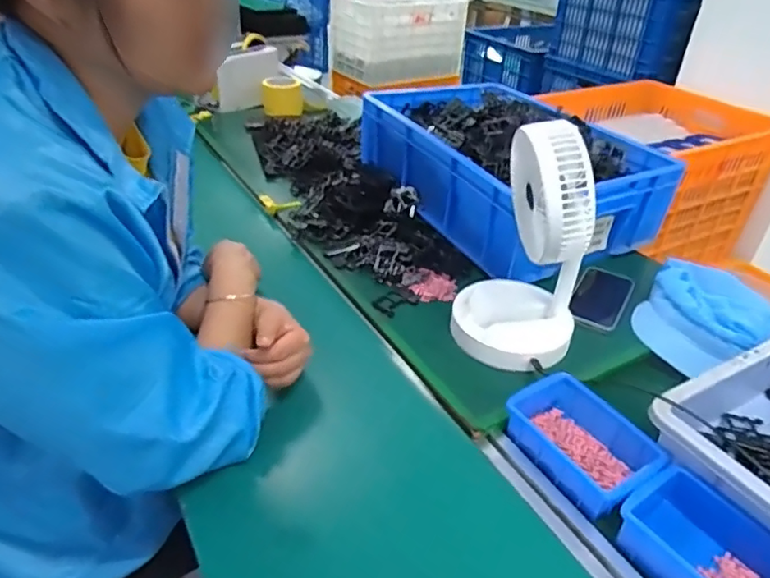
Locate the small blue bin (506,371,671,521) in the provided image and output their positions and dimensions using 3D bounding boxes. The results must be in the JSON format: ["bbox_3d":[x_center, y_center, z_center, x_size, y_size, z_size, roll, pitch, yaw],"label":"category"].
[{"bbox_3d":[0.219,0.173,0.620,0.108,0.065,0.155,-20,41,-28],"label":"small blue bin"}]

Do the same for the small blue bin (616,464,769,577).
[{"bbox_3d":[0.300,0.243,0.505,0.100,0.046,0.151,-20,41,-29],"label":"small blue bin"}]

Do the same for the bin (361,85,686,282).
[{"bbox_3d":[0.207,-0.230,1.012,0.323,0.180,0.507,-16,39,-25],"label":"bin"}]

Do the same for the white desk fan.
[{"bbox_3d":[0.176,-0.055,0.693,0.152,0.299,0.142,12,36,14],"label":"white desk fan"}]

